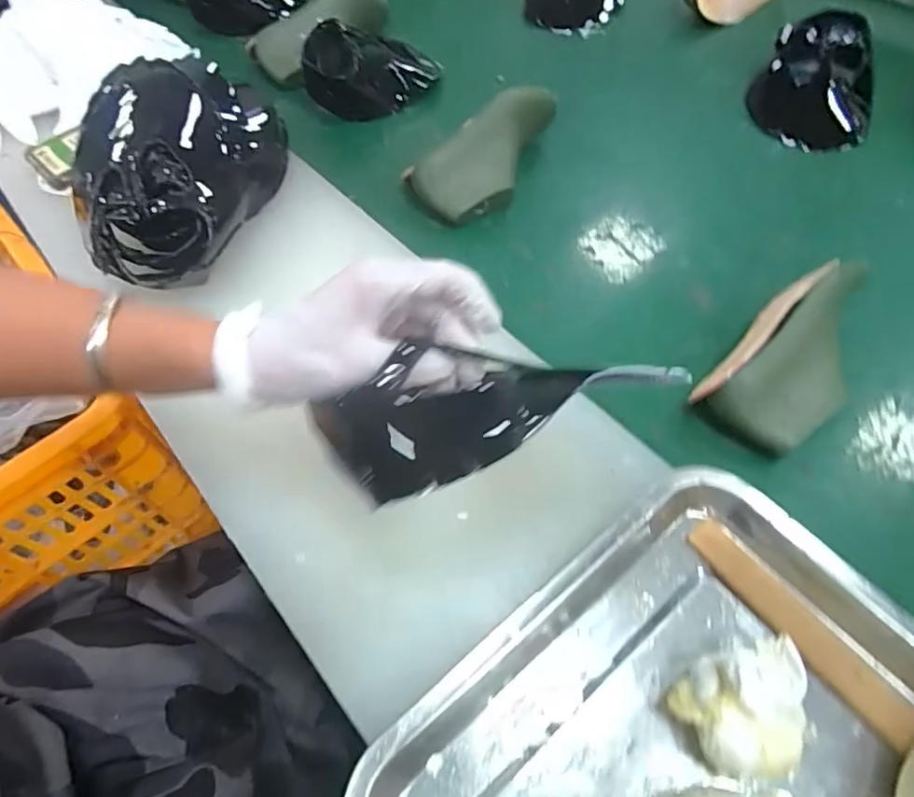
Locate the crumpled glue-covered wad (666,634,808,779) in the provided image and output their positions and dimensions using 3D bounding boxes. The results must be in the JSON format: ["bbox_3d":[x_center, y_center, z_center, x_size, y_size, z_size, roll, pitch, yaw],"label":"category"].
[{"bbox_3d":[0.136,0.152,0.262,0.058,0.048,0.051,-13,58,-6],"label":"crumpled glue-covered wad"}]

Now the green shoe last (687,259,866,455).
[{"bbox_3d":[0.267,-0.034,0.431,0.170,0.069,0.090,-40,65,-21],"label":"green shoe last"}]

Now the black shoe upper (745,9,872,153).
[{"bbox_3d":[0.405,-0.353,0.604,0.125,0.067,0.150,28,62,18],"label":"black shoe upper"}]

